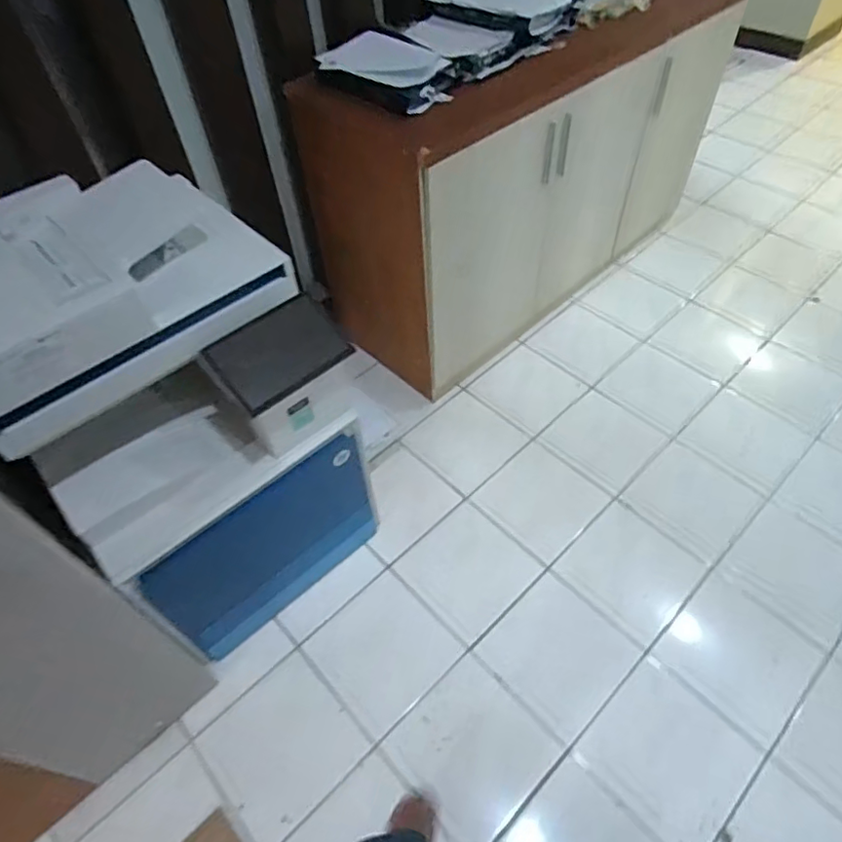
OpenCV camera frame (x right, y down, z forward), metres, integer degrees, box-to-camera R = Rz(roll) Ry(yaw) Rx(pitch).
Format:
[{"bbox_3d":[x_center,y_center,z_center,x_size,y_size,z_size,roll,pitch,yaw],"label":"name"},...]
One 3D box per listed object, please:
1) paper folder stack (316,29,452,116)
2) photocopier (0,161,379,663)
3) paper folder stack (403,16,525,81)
[{"bbox_3d":[-0.079,-0.897,1.477,0.367,0.069,0.231,35,61,26],"label":"paper folder stack"},{"bbox_3d":[-0.555,0.006,1.302,0.635,0.848,0.559,33,61,26],"label":"photocopier"},{"bbox_3d":[0.104,-1.014,1.545,0.233,0.052,0.316,-27,55,-17],"label":"paper folder stack"}]

